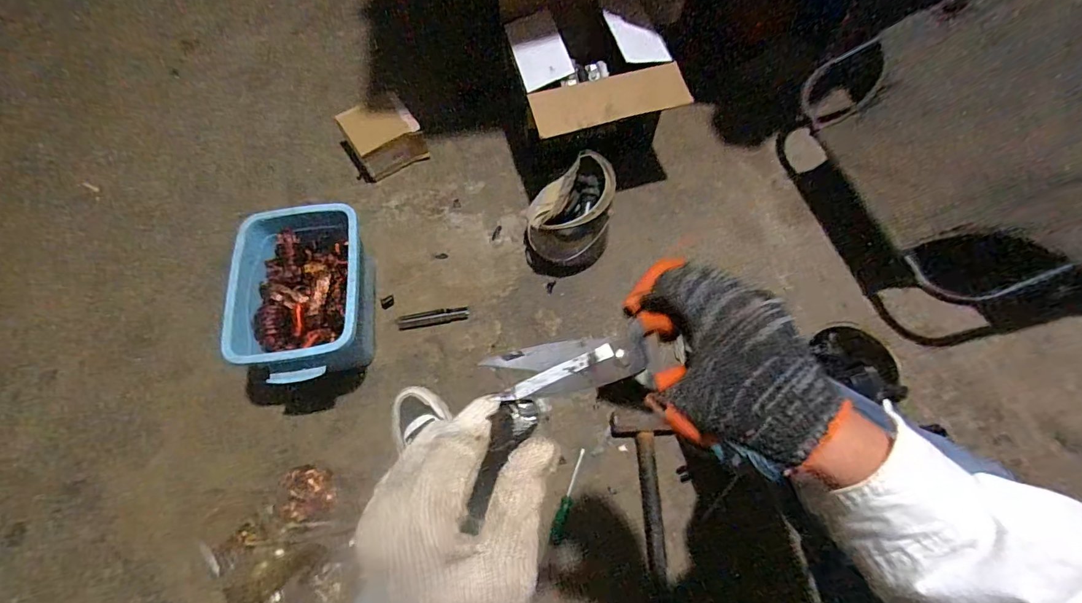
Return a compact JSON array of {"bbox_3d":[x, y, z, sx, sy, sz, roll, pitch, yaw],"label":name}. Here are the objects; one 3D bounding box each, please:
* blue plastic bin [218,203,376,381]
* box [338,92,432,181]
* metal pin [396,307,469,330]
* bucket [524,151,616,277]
[{"bbox_3d":[-0.383,0.000,0.787,0.196,0.155,0.283,-5,68,0],"label":"blue plastic bin"},{"bbox_3d":[-0.326,-0.339,0.950,0.143,0.086,0.131,-33,71,-11],"label":"box"},{"bbox_3d":[-0.197,0.030,0.848,0.128,0.010,0.029,-12,67,-3],"label":"metal pin"},{"bbox_3d":[0.048,-0.157,0.838,0.157,0.171,0.175,4,68,3],"label":"bucket"}]

